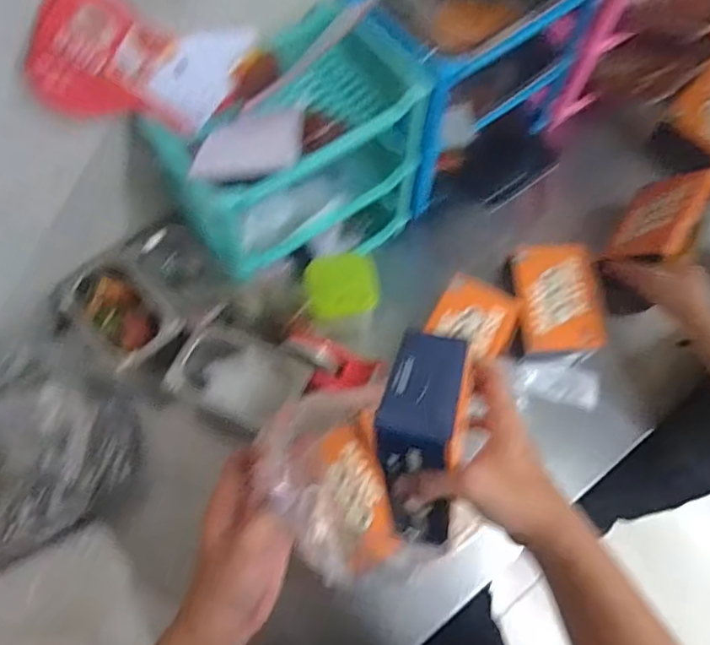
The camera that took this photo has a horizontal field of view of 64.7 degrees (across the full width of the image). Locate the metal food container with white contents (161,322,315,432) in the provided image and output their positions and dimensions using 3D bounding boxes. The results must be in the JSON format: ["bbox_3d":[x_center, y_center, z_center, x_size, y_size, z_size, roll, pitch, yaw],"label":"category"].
[{"bbox_3d":[-0.159,0.081,0.789,0.171,0.062,0.116,24,69,8],"label":"metal food container with white contents"}]

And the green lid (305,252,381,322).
[{"bbox_3d":[-0.018,-0.055,0.816,0.101,0.013,0.088,-13,89,0],"label":"green lid"}]

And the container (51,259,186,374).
[{"bbox_3d":[-0.339,-0.007,0.805,0.171,0.053,0.119,40,72,14],"label":"container"}]

